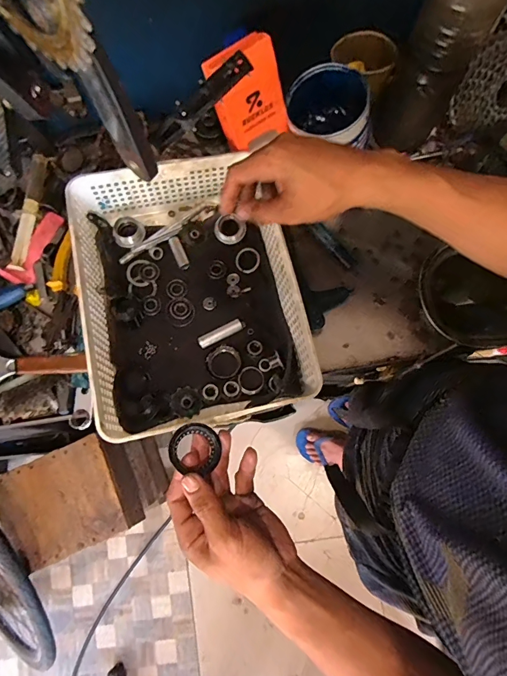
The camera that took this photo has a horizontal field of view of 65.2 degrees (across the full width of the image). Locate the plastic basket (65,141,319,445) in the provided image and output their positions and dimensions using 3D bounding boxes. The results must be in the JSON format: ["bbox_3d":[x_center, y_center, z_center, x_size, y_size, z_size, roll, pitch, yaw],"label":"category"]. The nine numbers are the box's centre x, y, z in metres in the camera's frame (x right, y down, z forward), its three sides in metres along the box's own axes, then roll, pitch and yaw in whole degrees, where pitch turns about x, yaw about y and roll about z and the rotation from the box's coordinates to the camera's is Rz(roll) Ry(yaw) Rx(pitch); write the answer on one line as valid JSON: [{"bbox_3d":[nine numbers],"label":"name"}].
[{"bbox_3d":[-0.074,-0.060,0.500,0.246,0.107,0.328,-15,79,2],"label":"plastic basket"}]

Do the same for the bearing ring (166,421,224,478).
[{"bbox_3d":[-0.055,0.103,0.373,0.047,0.009,0.044,7,68,-19],"label":"bearing ring"}]

